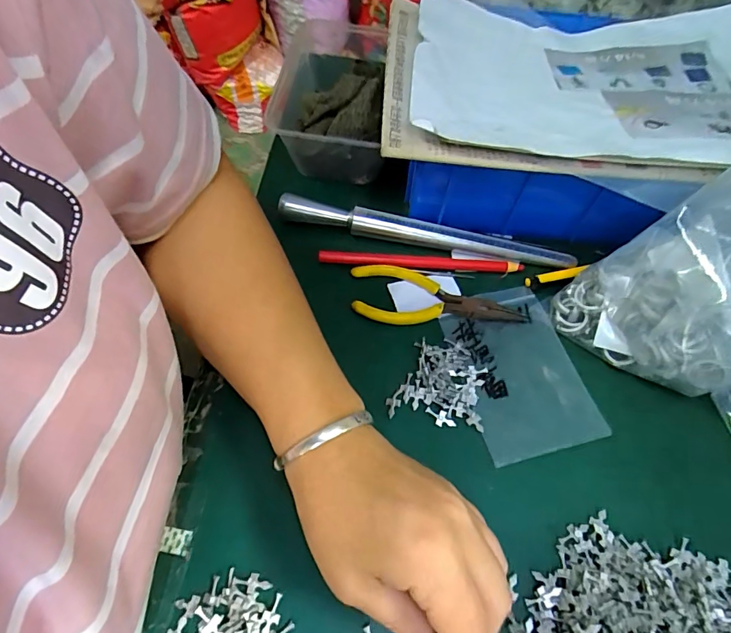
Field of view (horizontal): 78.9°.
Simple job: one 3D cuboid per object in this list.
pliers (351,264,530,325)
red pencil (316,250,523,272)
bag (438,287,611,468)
[{"bbox_3d":[0.055,-0.013,0.338,0.130,0.009,0.048,6,60,0],"label":"pliers"},{"bbox_3d":[0.044,-0.044,0.356,0.161,0.008,0.011,3,60,-2],"label":"red pencil"},{"bbox_3d":[0.108,0.035,0.316,0.080,0.006,0.121,-11,61,-9],"label":"bag"}]

